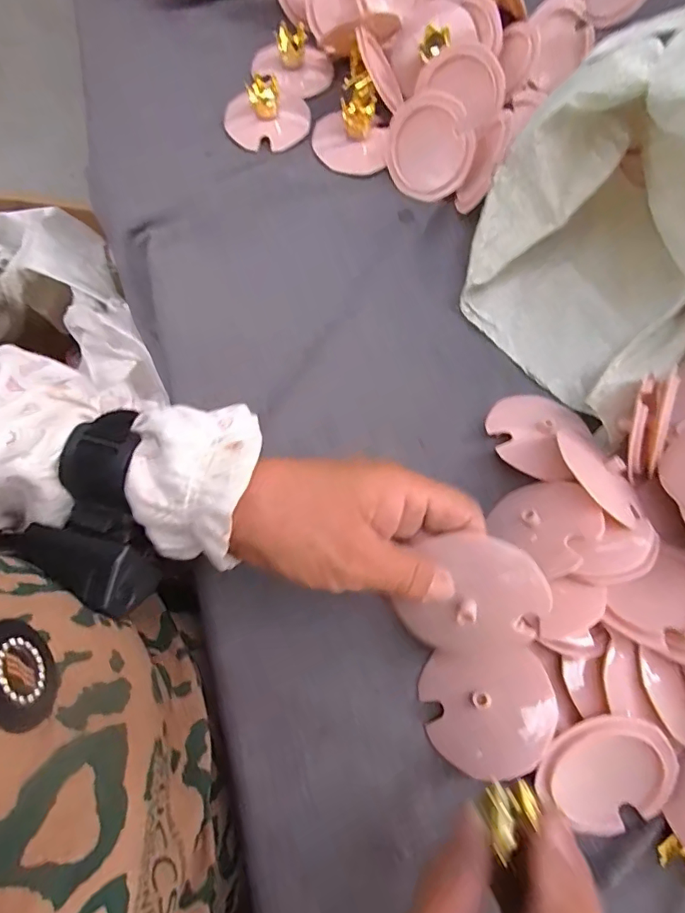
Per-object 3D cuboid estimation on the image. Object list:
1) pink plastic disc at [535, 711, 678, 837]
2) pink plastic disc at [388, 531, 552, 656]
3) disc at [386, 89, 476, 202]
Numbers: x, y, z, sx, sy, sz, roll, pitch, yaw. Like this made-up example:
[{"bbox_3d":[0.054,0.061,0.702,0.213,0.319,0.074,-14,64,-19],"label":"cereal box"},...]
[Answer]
[{"bbox_3d":[0.150,0.181,0.285,0.074,0.009,0.074,0,107,0],"label":"pink plastic disc"},{"bbox_3d":[0.064,0.072,0.247,0.067,0.012,0.070,6,111,16],"label":"pink plastic disc"},{"bbox_3d":[0.074,-0.264,0.431,0.072,0.013,0.077,12,122,20],"label":"disc"}]

